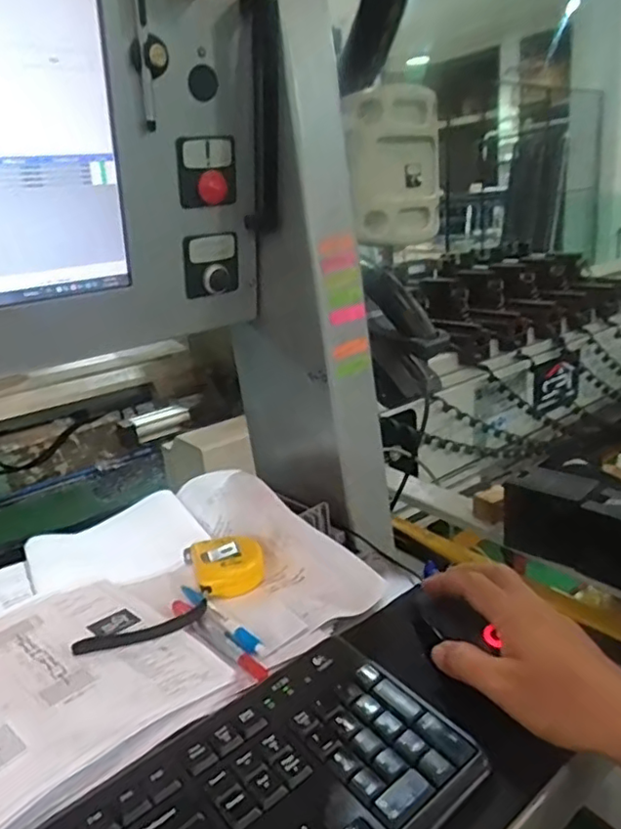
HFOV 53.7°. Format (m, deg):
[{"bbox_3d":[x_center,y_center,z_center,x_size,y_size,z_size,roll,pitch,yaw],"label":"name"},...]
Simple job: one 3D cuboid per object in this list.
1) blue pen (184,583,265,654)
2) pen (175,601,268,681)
[{"bbox_3d":[-0.078,0.165,0.507,0.012,0.011,0.128,-18,17,-33],"label":"blue pen"},{"bbox_3d":[-0.076,0.177,0.486,0.017,0.011,0.131,-18,23,-35],"label":"pen"}]

